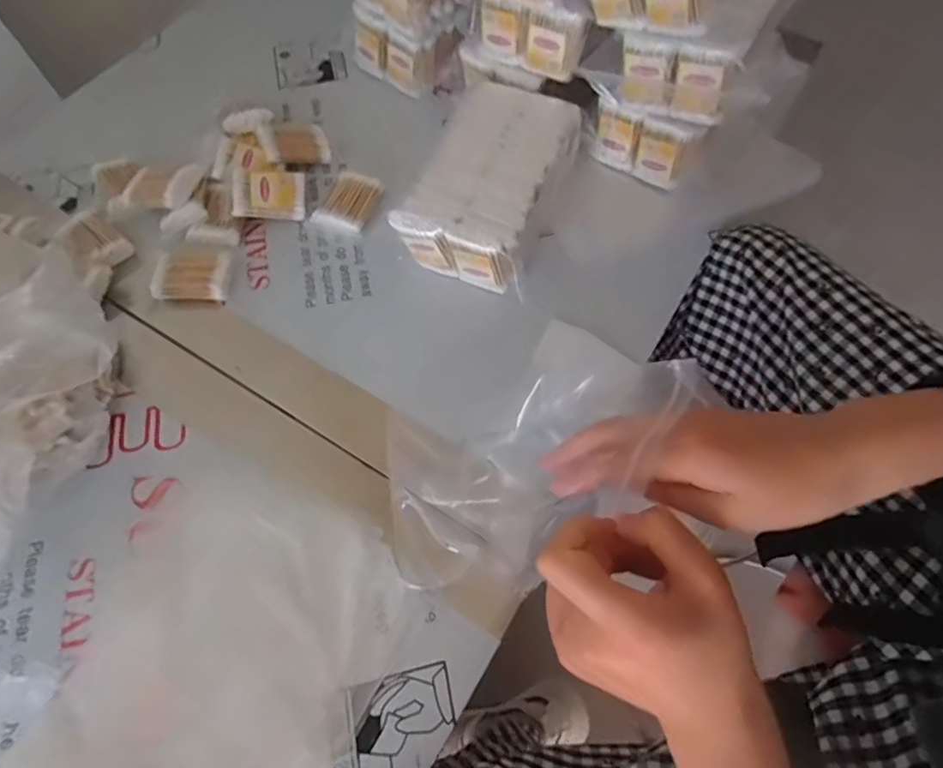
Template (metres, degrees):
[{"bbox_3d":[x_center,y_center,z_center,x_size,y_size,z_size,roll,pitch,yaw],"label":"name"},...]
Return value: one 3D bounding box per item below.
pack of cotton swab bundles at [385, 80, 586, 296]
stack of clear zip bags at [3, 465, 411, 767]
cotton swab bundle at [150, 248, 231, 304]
[{"bbox_3d":[0.022,-0.208,0.570,0.124,0.069,0.218,20,65,11],"label":"pack of cotton swab bundles"},{"bbox_3d":[-0.203,0.239,0.395,0.208,0.016,0.348,22,65,9],"label":"stack of clear zip bags"},{"bbox_3d":[-0.281,-0.113,0.561,0.072,0.023,0.061,-1,61,1],"label":"cotton swab bundle"}]

